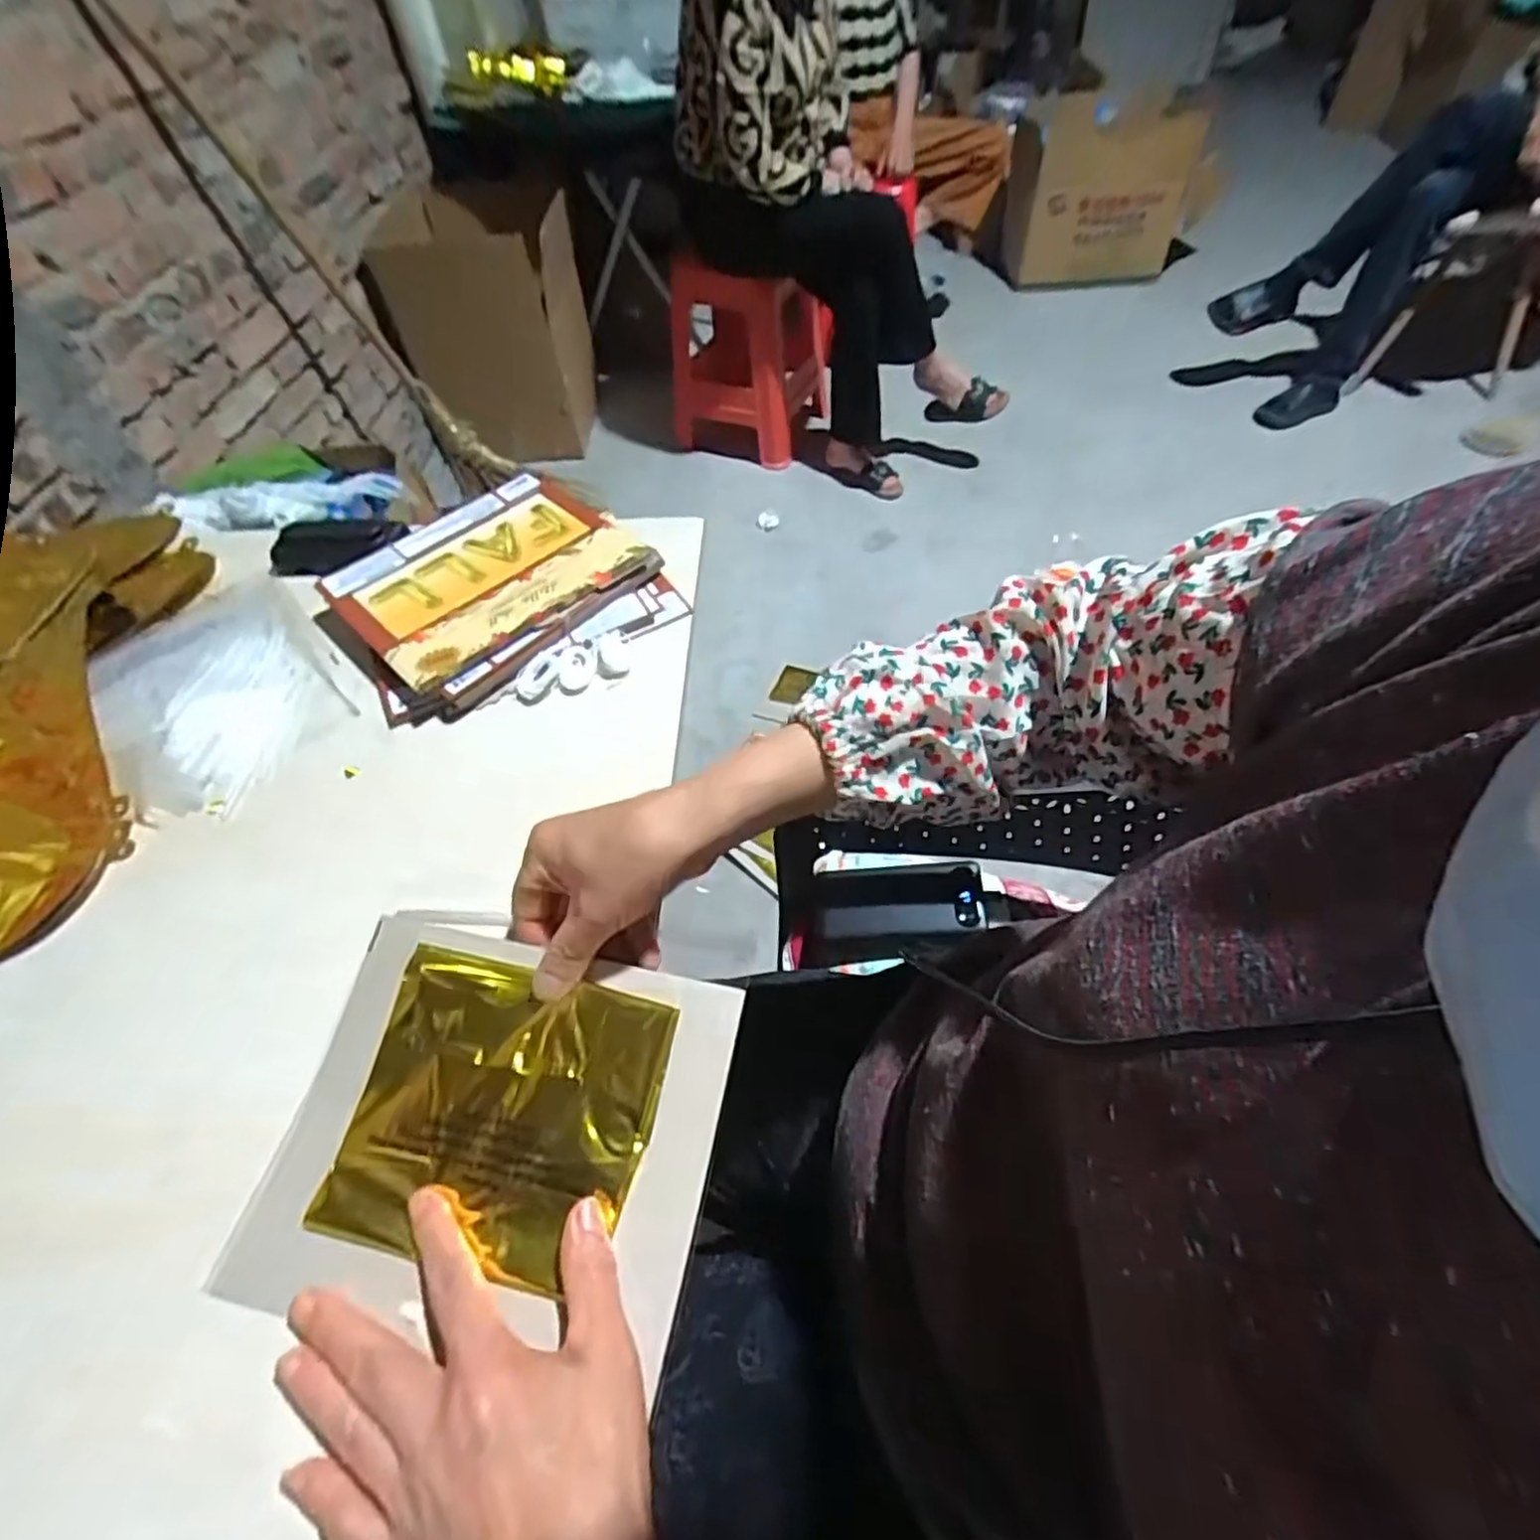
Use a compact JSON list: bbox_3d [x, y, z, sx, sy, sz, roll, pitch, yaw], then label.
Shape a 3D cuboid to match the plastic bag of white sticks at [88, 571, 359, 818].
[{"bbox_3d":[-0.391,-0.064,0.489,0.132,0.037,0.214,-35,59,-19],"label":"plastic bag of white sticks"}]

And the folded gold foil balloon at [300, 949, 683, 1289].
[{"bbox_3d":[-0.123,0.155,0.323,0.133,0.007,0.121,10,65,7],"label":"folded gold foil balloon"}]

